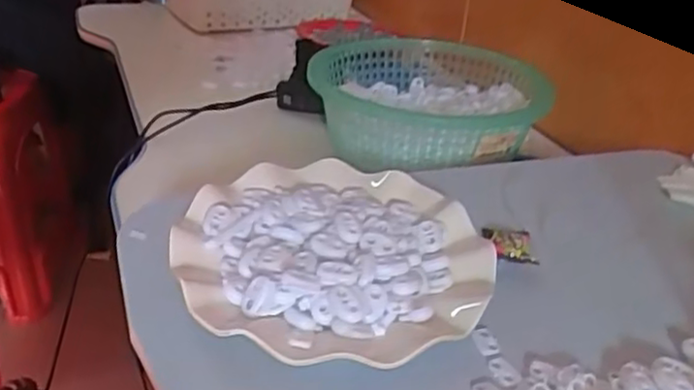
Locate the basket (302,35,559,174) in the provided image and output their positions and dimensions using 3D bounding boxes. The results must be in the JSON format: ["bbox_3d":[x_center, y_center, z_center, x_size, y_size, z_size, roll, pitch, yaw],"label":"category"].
[{"bbox_3d":[0.075,-0.095,0.673,0.210,0.068,0.218,2,29,-5],"label":"basket"}]

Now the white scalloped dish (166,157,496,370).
[{"bbox_3d":[-0.007,0.036,0.403,0.178,0.035,0.181,3,29,-2],"label":"white scalloped dish"}]

